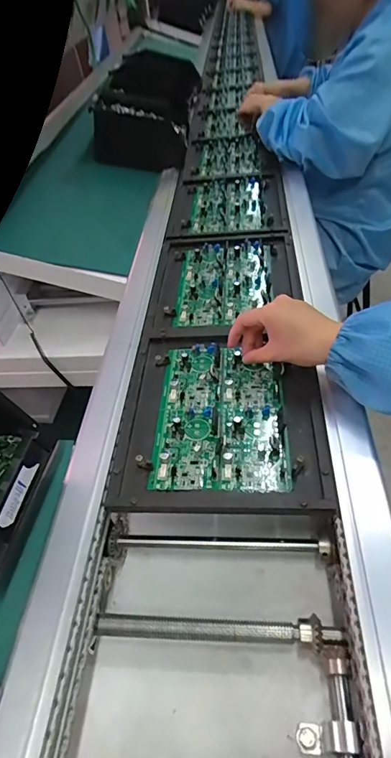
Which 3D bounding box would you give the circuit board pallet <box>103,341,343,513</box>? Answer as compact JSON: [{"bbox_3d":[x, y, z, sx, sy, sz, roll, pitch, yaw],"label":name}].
[{"bbox_3d":[0.033,0.038,0.515,0.228,0.019,0.251,0,47,7],"label":"circuit board pallet"}]

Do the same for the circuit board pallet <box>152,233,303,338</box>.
[{"bbox_3d":[0.052,-0.163,0.696,0.224,0.011,0.276,-2,46,5],"label":"circuit board pallet"}]

